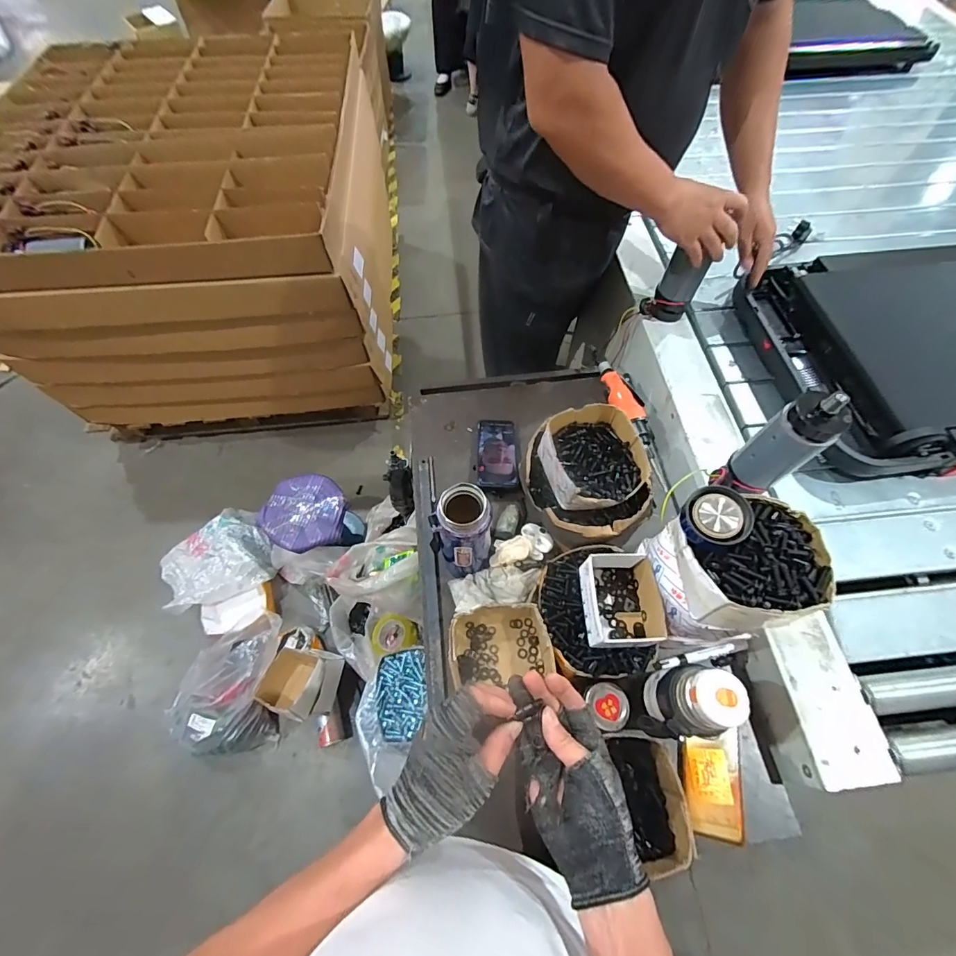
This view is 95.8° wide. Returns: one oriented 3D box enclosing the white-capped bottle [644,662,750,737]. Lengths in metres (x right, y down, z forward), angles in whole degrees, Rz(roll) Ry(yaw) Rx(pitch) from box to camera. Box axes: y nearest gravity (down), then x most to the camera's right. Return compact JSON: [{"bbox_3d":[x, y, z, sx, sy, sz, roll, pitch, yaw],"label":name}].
[{"bbox_3d":[0.251,0.261,0.505,0.061,0.152,0.070,7,63,4],"label":"white-capped bottle"}]

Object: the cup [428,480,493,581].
[{"bbox_3d":[-0.019,0.088,0.644,0.068,0.210,0.067,0,63,0],"label":"cup"}]

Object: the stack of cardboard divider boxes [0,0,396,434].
[{"bbox_3d":[-0.880,-0.841,1.476,1.084,0.641,1.098,-7,63,-3],"label":"stack of cardboard divider boxes"}]

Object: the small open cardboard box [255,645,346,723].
[{"bbox_3d":[-0.465,0.523,1.115,0.187,0.104,0.161,12,64,7],"label":"small open cardboard box"}]

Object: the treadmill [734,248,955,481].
[{"bbox_3d":[1.071,-0.283,0.852,1.038,0.090,0.494,-8,63,-5],"label":"treadmill"}]

